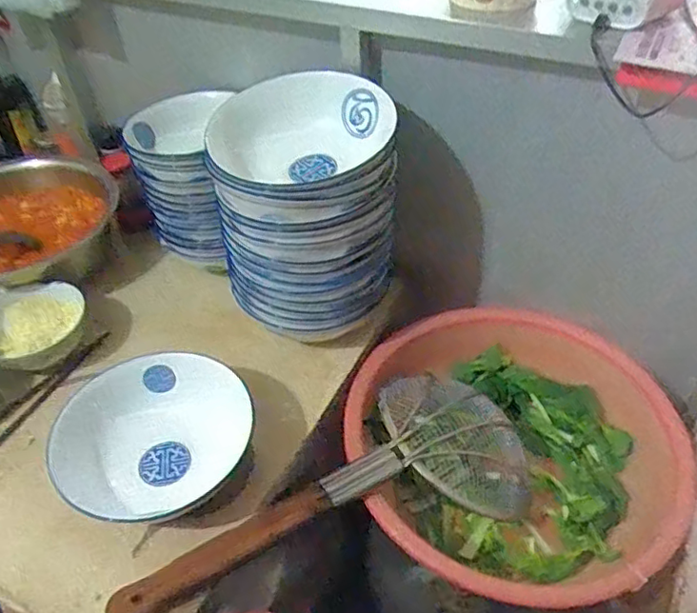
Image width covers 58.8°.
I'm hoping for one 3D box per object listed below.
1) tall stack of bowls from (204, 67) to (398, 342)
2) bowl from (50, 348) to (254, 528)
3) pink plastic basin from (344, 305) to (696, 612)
[{"bbox_3d":[-0.051,-0.115,0.765,0.213,0.255,0.201,-10,45,-6],"label":"tall stack of bowls"},{"bbox_3d":[-0.217,0.144,0.706,0.183,0.065,0.212,24,51,25],"label":"bowl"},{"bbox_3d":[0.194,0.190,0.790,0.362,0.166,0.398,-2,45,2],"label":"pink plastic basin"}]

